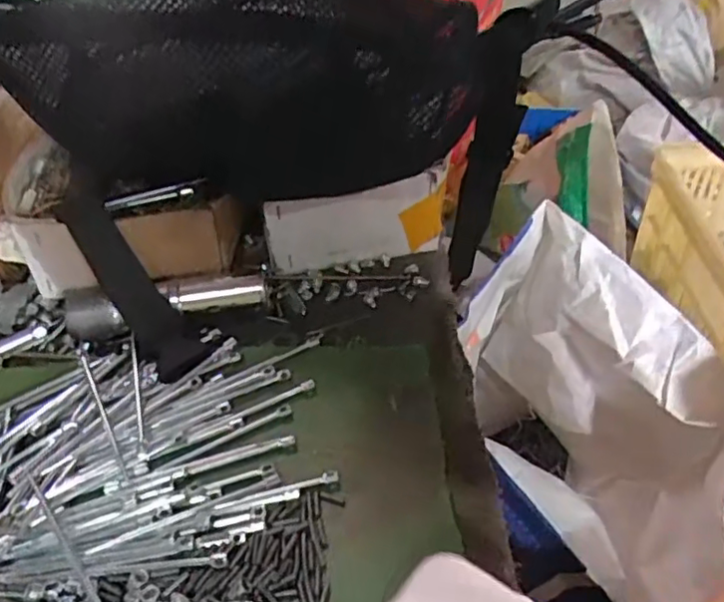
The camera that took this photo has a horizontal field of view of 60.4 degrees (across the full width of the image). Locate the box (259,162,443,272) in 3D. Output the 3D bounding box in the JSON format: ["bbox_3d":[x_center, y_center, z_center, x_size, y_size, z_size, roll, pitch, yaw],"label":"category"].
[{"bbox_3d":[0.000,-0.052,0.420,0.125,0.063,0.020,-13,42,-12],"label":"box"}]

